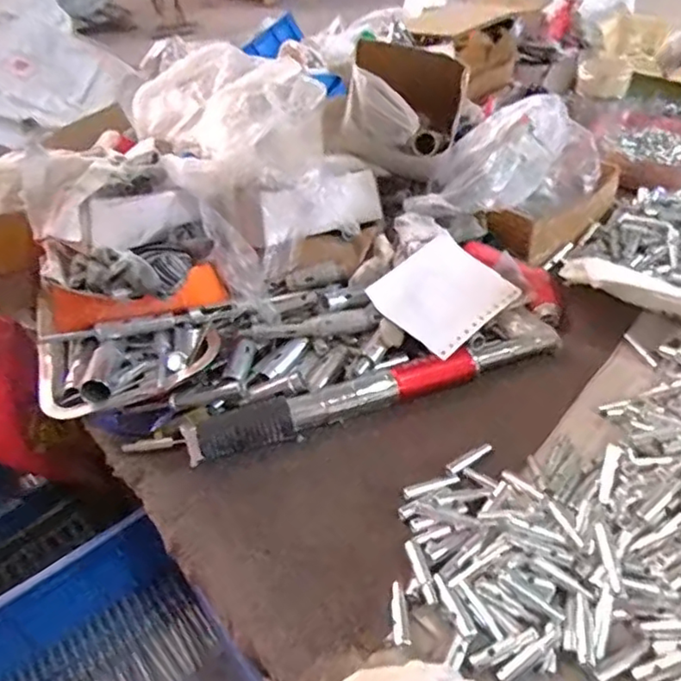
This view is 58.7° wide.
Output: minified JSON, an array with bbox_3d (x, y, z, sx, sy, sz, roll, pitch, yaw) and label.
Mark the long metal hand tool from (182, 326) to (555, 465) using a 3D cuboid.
[{"bbox_3d":[0.040,0.048,0.620,0.398,0.028,0.039,-18,41,-10],"label":"long metal hand tool"}]

